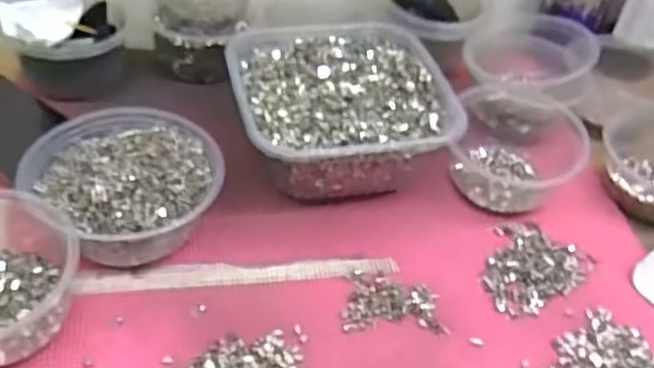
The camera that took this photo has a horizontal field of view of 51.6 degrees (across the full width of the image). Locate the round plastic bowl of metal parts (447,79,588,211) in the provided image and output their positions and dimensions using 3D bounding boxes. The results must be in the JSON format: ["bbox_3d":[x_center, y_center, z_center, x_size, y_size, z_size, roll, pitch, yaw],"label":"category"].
[{"bbox_3d":[0.161,-0.038,0.586,0.108,0.065,0.126,12,44,5],"label":"round plastic bowl of metal parts"}]

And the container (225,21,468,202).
[{"bbox_3d":[0.006,-0.063,0.585,0.172,0.077,0.175,-10,46,-17],"label":"container"}]

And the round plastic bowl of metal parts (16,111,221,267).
[{"bbox_3d":[-0.148,0.001,0.507,0.138,0.062,0.126,33,49,25],"label":"round plastic bowl of metal parts"}]

